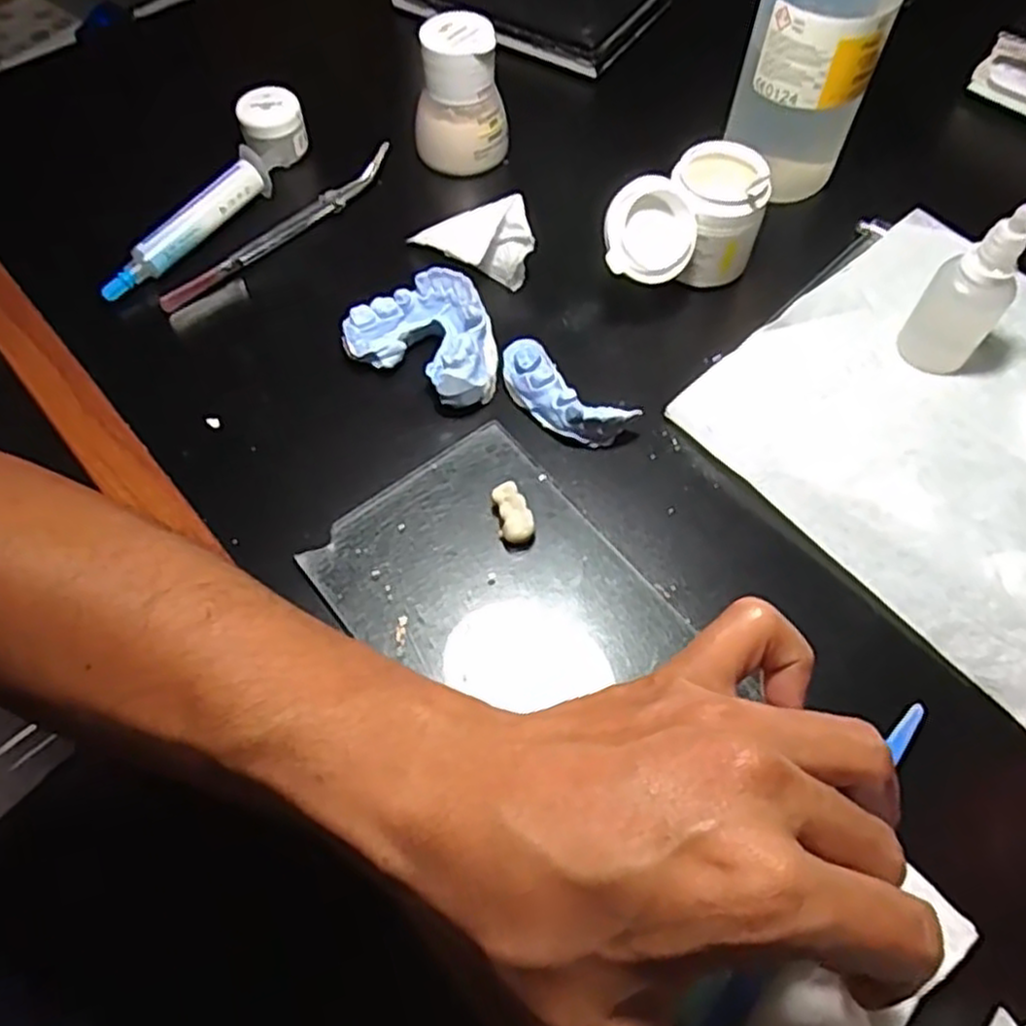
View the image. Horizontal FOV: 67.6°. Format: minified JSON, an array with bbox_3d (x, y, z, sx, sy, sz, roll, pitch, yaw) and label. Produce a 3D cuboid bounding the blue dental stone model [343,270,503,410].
[{"bbox_3d":[-0.035,-0.078,0.337,0.066,0.028,0.048,31,66,16],"label":"blue dental stone model"}]

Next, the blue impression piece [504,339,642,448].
[{"bbox_3d":[0.021,-0.050,0.327,0.060,0.020,0.023,39,68,20],"label":"blue impression piece"}]

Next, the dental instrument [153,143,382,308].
[{"bbox_3d":[-0.116,-0.144,0.385,0.009,0.011,0.141,40,69,20],"label":"dental instrument"}]

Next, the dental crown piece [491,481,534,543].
[{"bbox_3d":[0.000,0.001,0.302,0.012,0.011,0.024,-14,62,-7],"label":"dental crown piece"}]

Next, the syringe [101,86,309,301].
[{"bbox_3d":[-0.150,-0.159,0.384,0.030,0.030,0.141,21,63,12],"label":"syringe"}]

